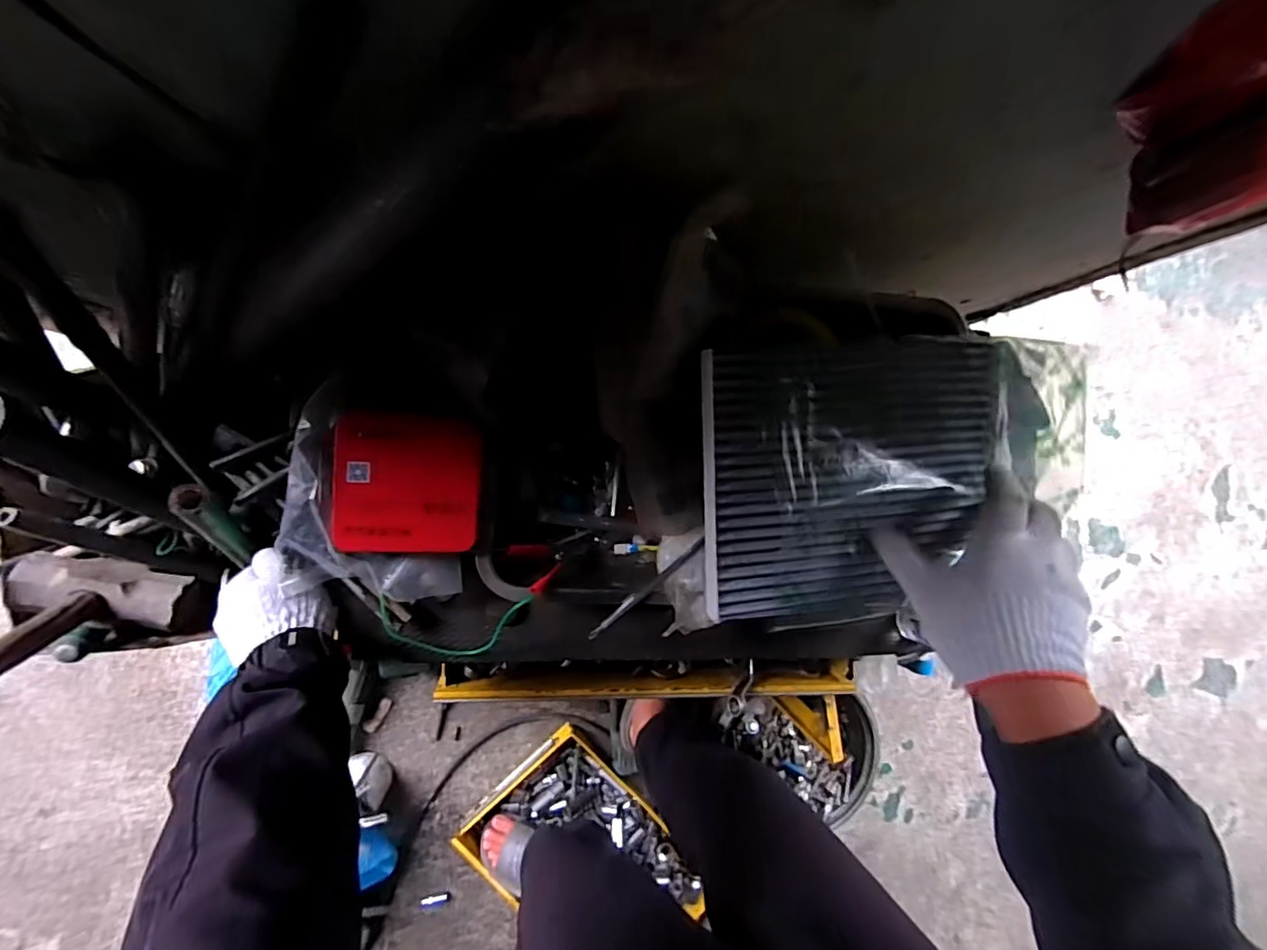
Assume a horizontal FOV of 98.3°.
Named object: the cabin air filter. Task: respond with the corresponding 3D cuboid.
[{"bbox_3d":[0.167,0.001,0.401,0.233,0.028,0.193,-5,91,-10],"label":"cabin air filter"}]

